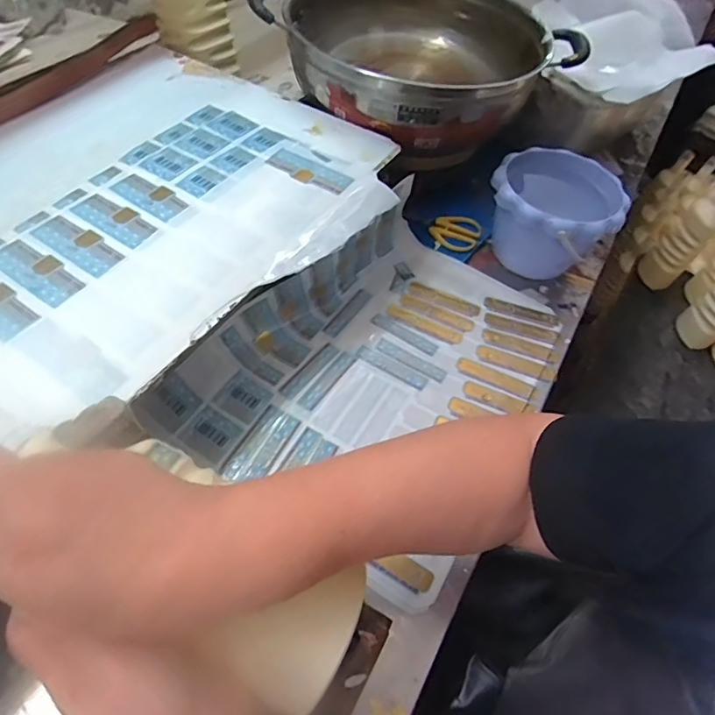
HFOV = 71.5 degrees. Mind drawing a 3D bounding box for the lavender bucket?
[{"bbox_3d":[0.247,-0.183,0.639,0.153,0.119,0.169,31,57,17],"label":"lavender bucket"}]

